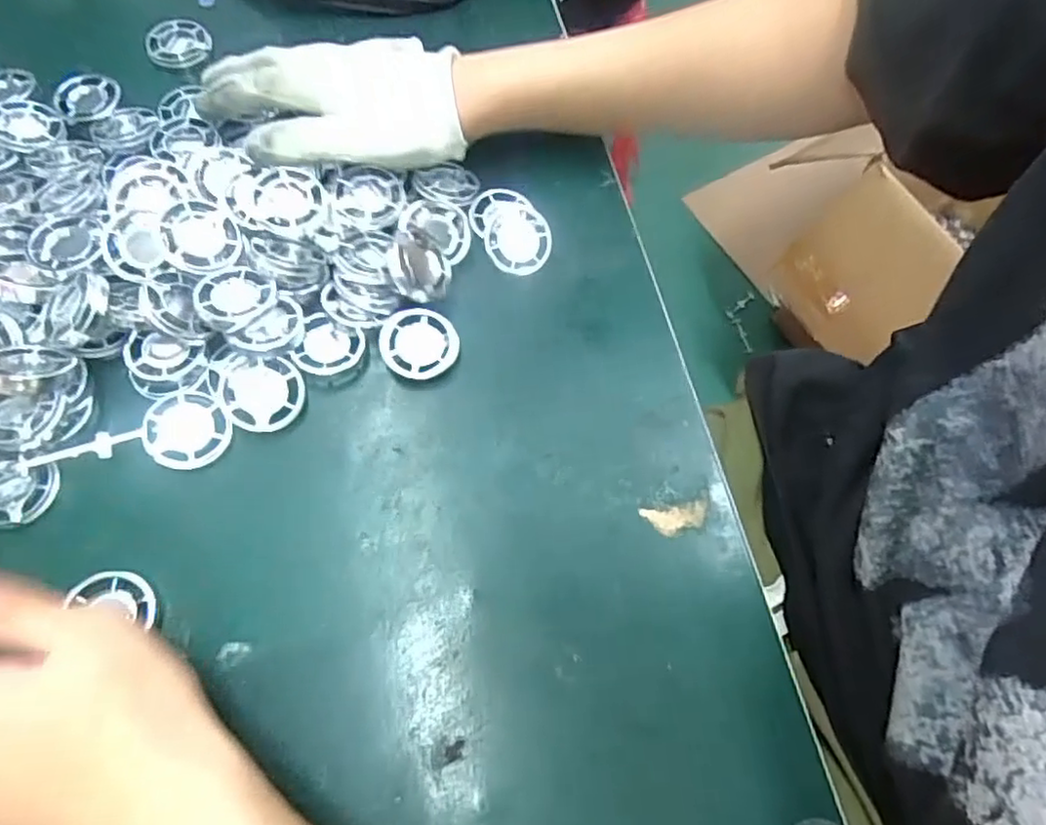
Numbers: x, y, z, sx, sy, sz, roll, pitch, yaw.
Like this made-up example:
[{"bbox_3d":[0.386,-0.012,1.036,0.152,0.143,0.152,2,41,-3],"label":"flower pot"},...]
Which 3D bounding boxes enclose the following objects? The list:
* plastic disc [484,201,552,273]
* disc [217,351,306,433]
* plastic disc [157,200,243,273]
[{"bbox_3d":[-0.003,-0.101,0.380,0.041,0.007,0.039,0,84,-1],"label":"plastic disc"},{"bbox_3d":[-0.132,-0.010,0.332,0.040,0.008,0.039,1,83,-10],"label":"disc"},{"bbox_3d":[-0.166,-0.091,0.340,0.038,0.005,0.039,9,69,-25],"label":"plastic disc"}]

